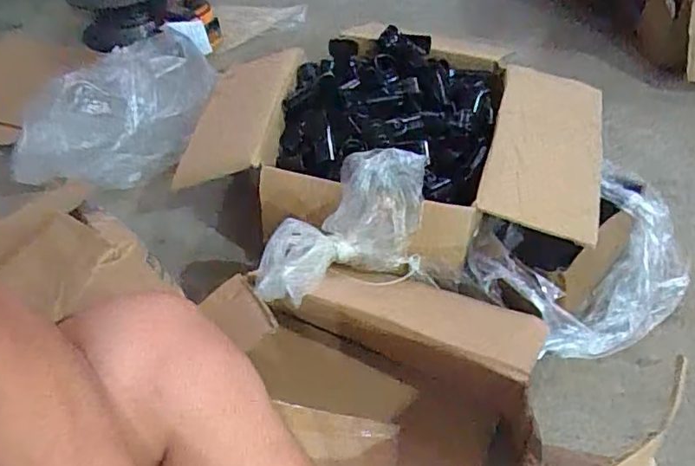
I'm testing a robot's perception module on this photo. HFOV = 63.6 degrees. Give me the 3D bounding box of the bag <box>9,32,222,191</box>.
[{"bbox_3d":[-0.350,-0.190,0.882,0.188,0.146,0.322,21,54,21],"label":"bag"}]

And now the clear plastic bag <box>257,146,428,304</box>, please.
[{"bbox_3d":[-0.004,0.000,0.625,0.225,0.106,0.105,-27,50,-19],"label":"clear plastic bag"}]

